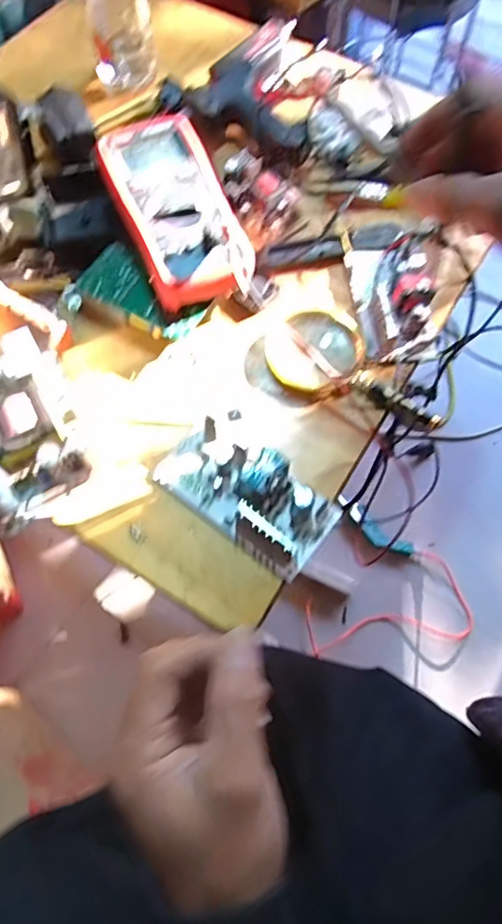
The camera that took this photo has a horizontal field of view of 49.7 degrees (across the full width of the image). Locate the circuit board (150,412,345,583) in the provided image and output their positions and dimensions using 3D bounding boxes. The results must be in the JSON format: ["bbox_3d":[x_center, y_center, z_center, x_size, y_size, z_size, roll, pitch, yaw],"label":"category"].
[{"bbox_3d":[-0.002,0.018,0.438,0.143,0.045,0.083,40,73,16],"label":"circuit board"}]

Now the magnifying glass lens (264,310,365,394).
[{"bbox_3d":[0.056,-0.106,0.507,0.087,0.016,0.083,0,67,1],"label":"magnifying glass lens"}]

